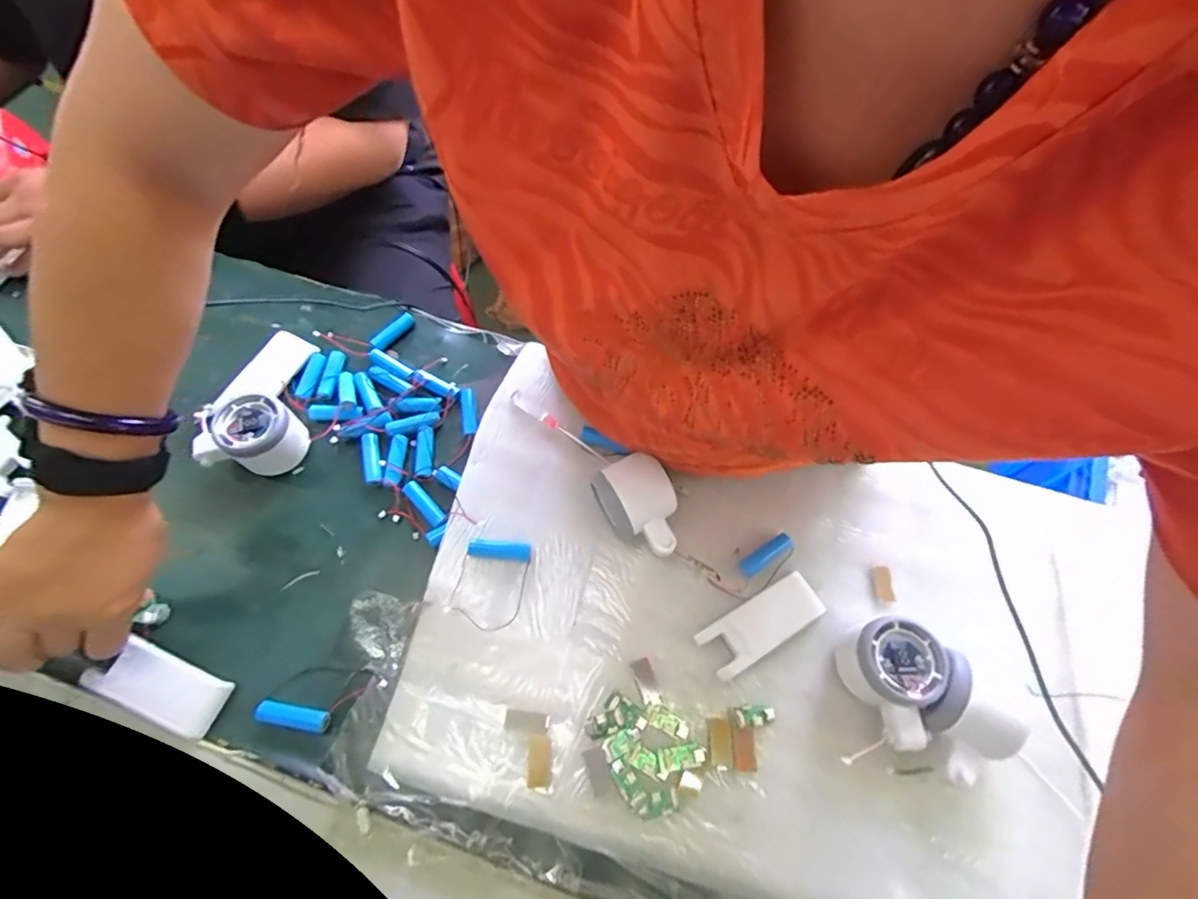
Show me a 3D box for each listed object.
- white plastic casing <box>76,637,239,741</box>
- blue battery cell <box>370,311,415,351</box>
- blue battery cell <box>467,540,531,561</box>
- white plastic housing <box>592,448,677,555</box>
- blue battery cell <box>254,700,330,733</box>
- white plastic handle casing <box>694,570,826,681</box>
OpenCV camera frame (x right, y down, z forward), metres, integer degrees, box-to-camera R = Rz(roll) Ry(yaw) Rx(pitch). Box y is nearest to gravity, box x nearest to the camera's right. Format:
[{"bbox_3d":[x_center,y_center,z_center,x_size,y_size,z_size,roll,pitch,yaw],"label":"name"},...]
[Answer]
[{"bbox_3d":[-0.322,0.172,0.386,0.099,0.010,0.042,22,65,1],"label":"white plastic casing"},{"bbox_3d":[-0.210,-0.121,0.541,0.012,0.018,0.050,30,67,13],"label":"blue battery cell"},{"bbox_3d":[-0.081,0.081,0.429,0.050,0.014,0.014,4,64,0],"label":"blue battery cell"},{"bbox_3d":[0.033,0.049,0.431,0.051,0.051,0.082,-24,67,-13],"label":"white plastic housing"},{"bbox_3d":[-0.222,0.192,0.382,0.050,0.014,0.014,10,64,3],"label":"blue battery cell"},{"bbox_3d":[0.128,0.134,0.412,0.101,0.011,0.039,-28,68,-15],"label":"white plastic handle casing"}]

